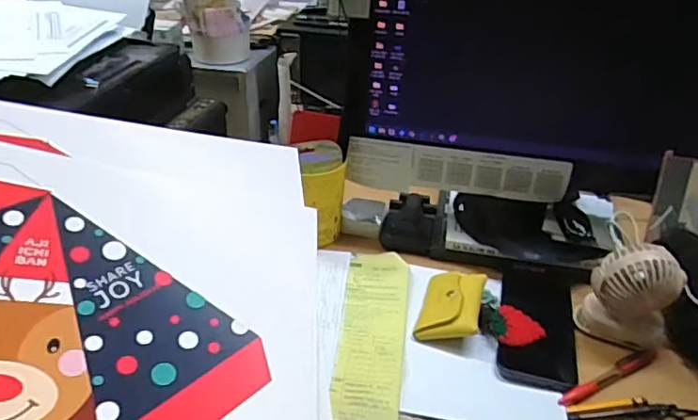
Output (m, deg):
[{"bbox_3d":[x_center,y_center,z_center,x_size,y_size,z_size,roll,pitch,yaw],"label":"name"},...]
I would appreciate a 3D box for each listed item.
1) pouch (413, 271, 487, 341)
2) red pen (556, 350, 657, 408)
[{"bbox_3d":[0.107,0.098,0.598,0.063,0.018,0.091,-8,33,24],"label":"pouch"},{"bbox_3d":[0.249,0.157,0.542,0.133,0.010,0.014,-15,36,-24],"label":"red pen"}]

